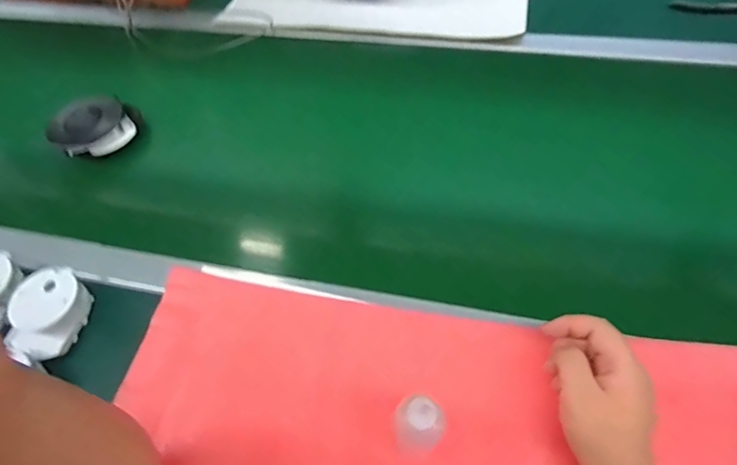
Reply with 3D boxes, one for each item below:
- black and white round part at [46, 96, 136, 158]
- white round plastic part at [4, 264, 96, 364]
[{"bbox_3d":[-0.359,-0.135,0.595,0.093,0.039,0.076,-31,59,-15],"label":"black and white round part"},{"bbox_3d":[-0.314,0.078,0.452,0.064,0.036,0.080,13,59,13],"label":"white round plastic part"}]

